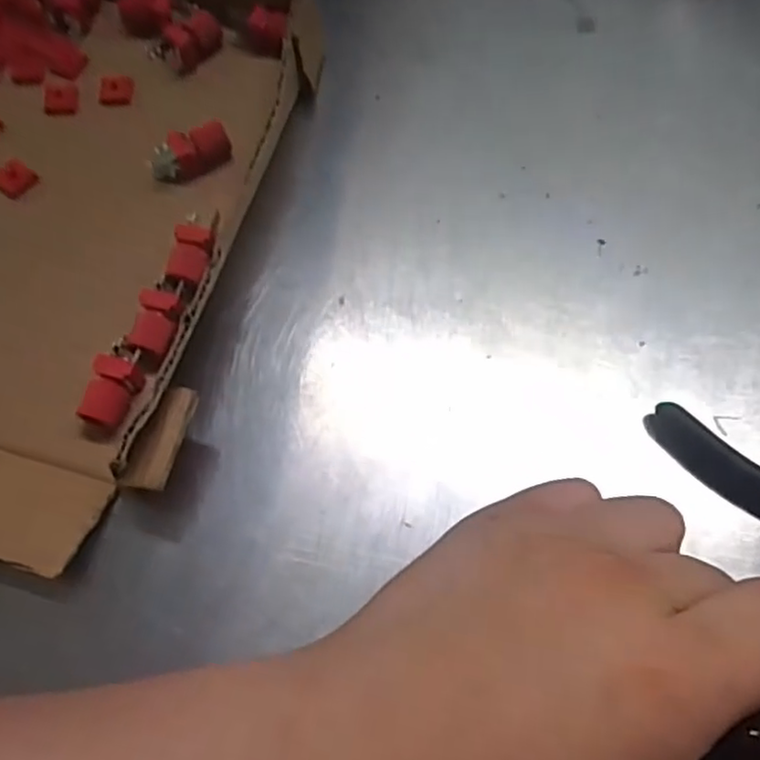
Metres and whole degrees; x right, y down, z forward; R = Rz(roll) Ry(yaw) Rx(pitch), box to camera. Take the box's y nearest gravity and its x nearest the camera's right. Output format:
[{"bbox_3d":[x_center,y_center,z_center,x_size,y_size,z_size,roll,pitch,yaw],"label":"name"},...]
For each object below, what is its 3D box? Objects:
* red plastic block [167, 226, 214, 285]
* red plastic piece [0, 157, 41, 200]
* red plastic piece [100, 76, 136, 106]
[{"bbox_3d":[-0.070,-0.048,0.247,0.014,0.008,0.021,7,67,5],"label":"red plastic block"},{"bbox_3d":[-0.152,-0.085,0.273,0.017,0.004,0.015,42,74,17],"label":"red plastic piece"},{"bbox_3d":[-0.118,-0.129,0.295,0.015,0.004,0.015,1,76,-9],"label":"red plastic piece"}]

